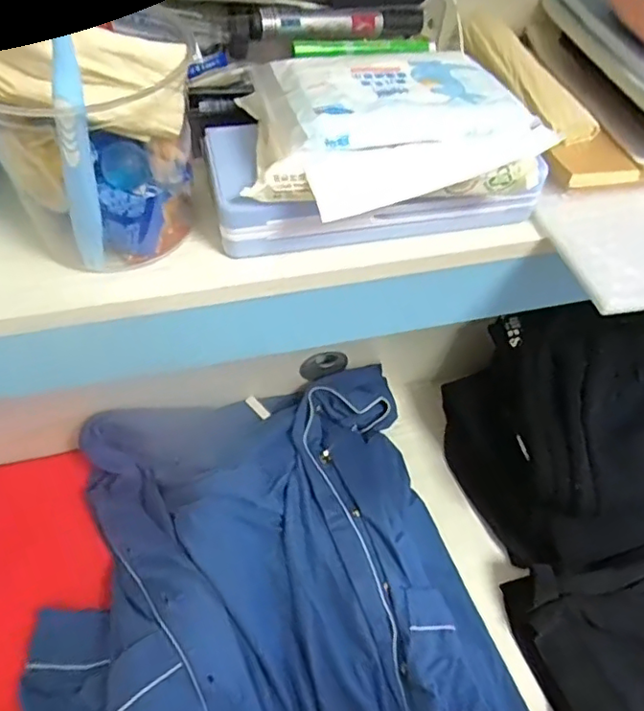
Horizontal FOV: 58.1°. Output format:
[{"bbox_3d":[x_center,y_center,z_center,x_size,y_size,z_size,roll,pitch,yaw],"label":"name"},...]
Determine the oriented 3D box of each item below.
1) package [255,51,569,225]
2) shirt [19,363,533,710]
[{"bbox_3d":[0.040,-0.139,0.330,0.135,0.031,0.120,-16,56,-14],"label":"package"},{"bbox_3d":[-0.061,0.285,0.644,0.486,0.082,0.541,-10,54,-10],"label":"shirt"}]

